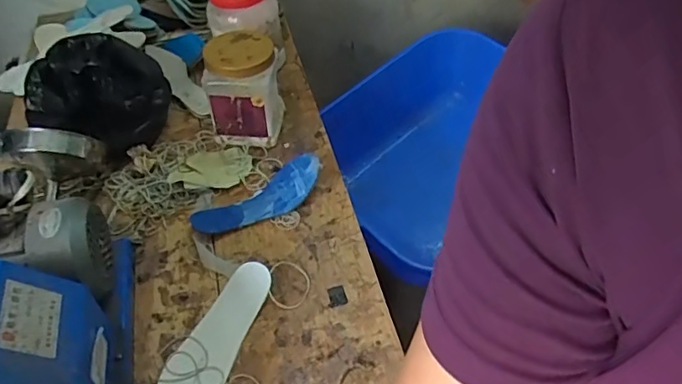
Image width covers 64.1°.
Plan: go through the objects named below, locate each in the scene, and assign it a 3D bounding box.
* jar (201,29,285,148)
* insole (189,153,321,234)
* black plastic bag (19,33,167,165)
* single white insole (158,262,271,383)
[{"bbox_3d":[-0.166,-0.184,0.969,0.124,0.165,0.115,3,47,5],"label":"jar"},{"bbox_3d":[-0.131,0.010,0.886,0.224,0.041,0.084,-29,53,-23],"label":"insole"},{"bbox_3d":[-0.433,-0.174,0.983,0.243,0.123,0.233,-25,51,-20],"label":"black plastic bag"},{"bbox_3d":[-0.171,0.191,0.732,0.078,0.026,0.221,13,49,14],"label":"single white insole"}]

